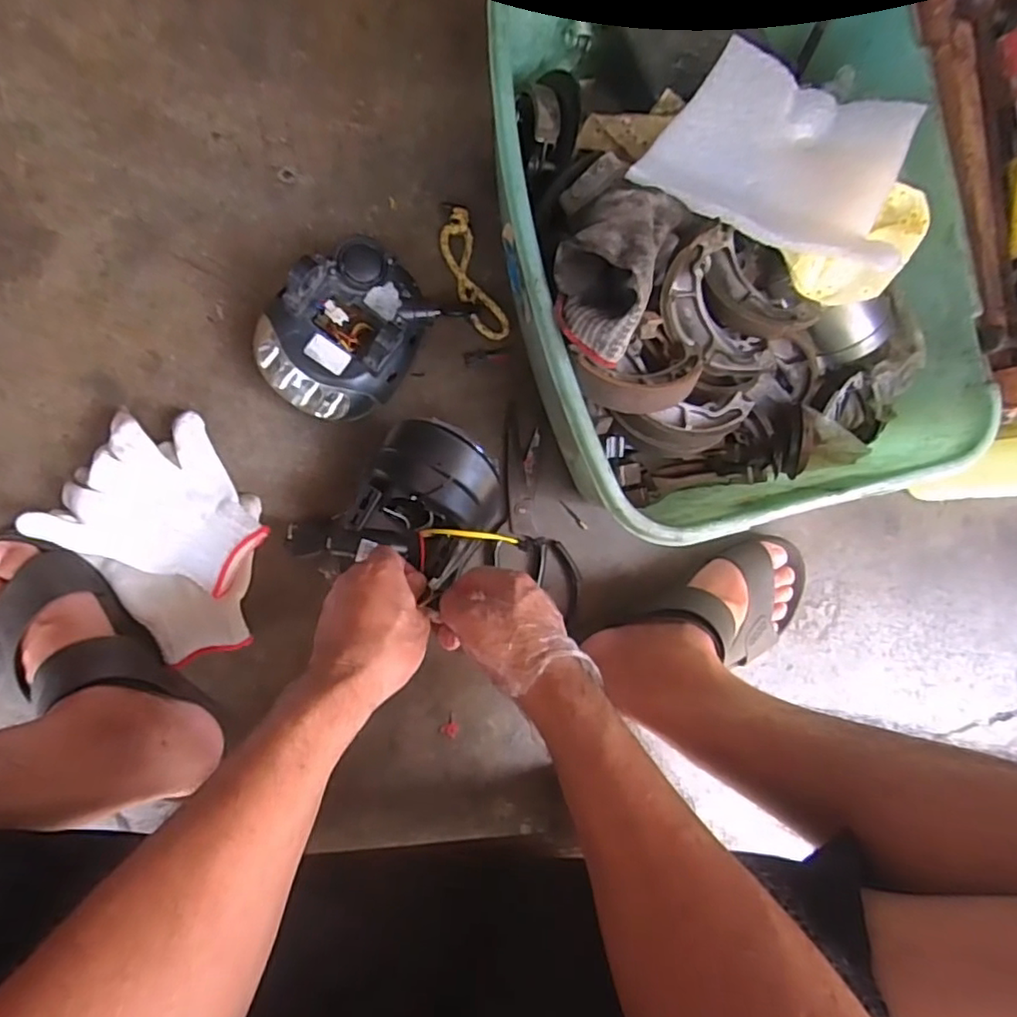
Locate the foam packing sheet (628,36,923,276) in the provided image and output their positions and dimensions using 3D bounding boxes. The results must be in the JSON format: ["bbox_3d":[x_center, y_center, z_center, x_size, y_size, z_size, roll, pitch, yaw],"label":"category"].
[{"bbox_3d":[0.191,-0.253,0.431,0.170,0.031,0.142,21,80,7],"label":"foam packing sheet"}]

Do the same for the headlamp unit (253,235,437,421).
[{"bbox_3d":[-0.132,-0.143,0.498,0.144,0.094,0.109,-43,97,-8],"label":"headlamp unit"}]

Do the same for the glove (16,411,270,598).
[{"bbox_3d":[-0.270,-0.002,0.491,0.142,0.053,0.131,35,84,-7],"label":"glove"}]

